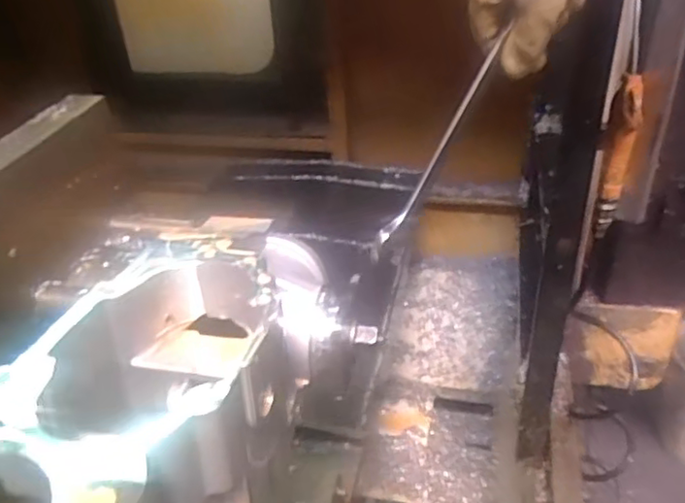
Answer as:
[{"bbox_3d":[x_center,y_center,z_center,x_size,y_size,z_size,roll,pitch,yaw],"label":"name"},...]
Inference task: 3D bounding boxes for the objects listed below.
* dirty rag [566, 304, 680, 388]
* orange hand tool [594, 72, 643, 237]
[{"bbox_3d":[0.462,0.161,1.072,0.165,0.163,0.033,4,34,11],"label":"dirty rag"},{"bbox_3d":[0.296,-0.096,0.692,0.028,0.184,0.025,11,36,21],"label":"orange hand tool"}]

